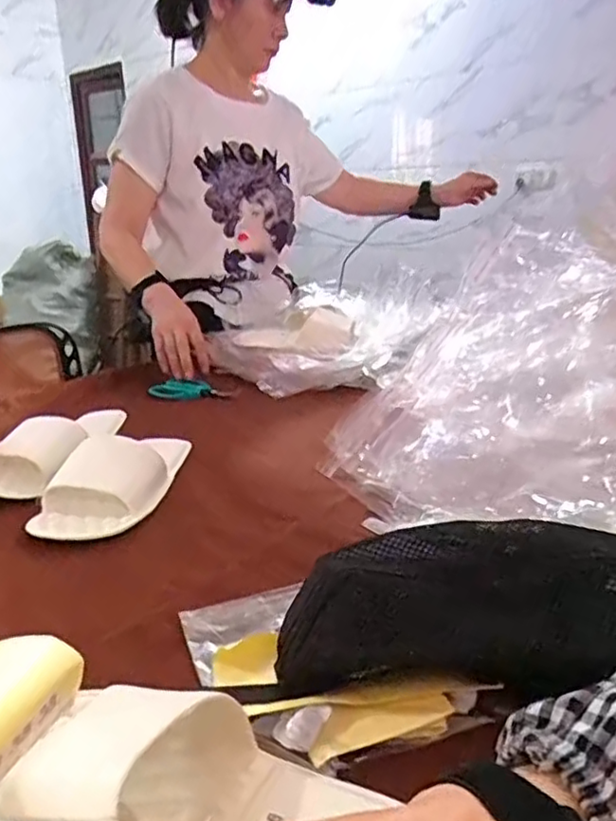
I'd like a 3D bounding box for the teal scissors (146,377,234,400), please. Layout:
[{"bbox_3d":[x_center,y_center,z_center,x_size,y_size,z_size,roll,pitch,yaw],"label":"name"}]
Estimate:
[{"bbox_3d":[-0.186,-0.032,0.996,0.135,0.016,0.050,6,20,20],"label":"teal scissors"}]

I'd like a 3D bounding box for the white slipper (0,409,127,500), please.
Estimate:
[{"bbox_3d":[-0.280,0.034,0.731,0.091,0.051,0.213,6,20,20],"label":"white slipper"}]

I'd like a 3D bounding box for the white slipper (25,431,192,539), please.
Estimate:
[{"bbox_3d":[-0.197,0.058,0.665,0.108,0.062,0.207,-1,18,2],"label":"white slipper"}]

